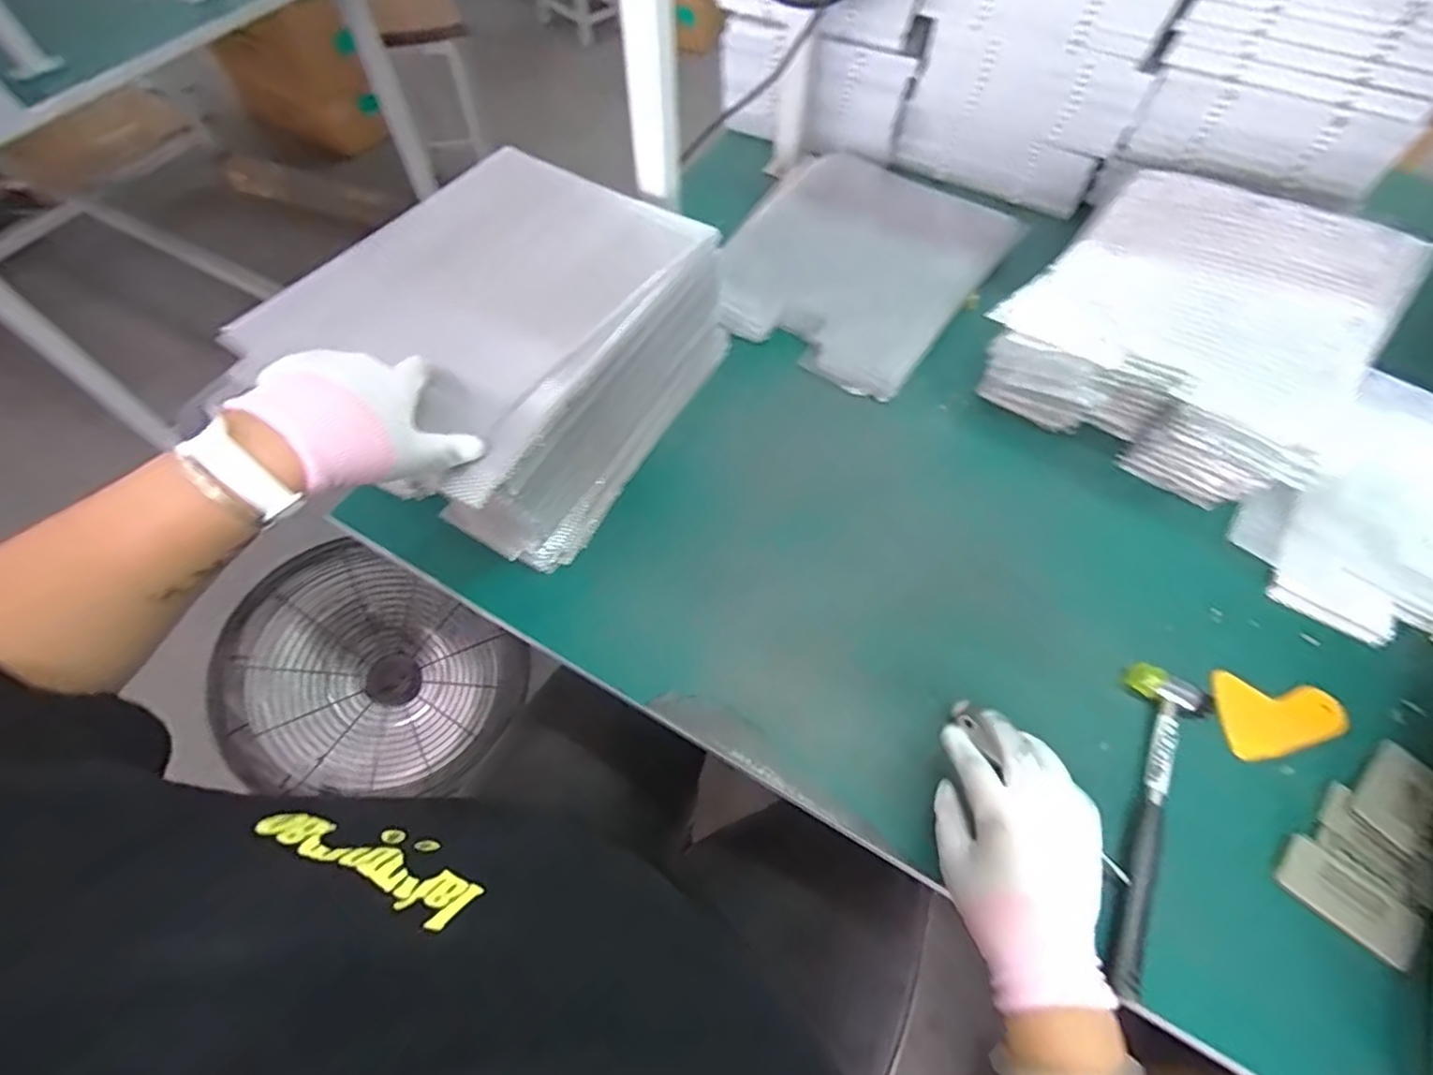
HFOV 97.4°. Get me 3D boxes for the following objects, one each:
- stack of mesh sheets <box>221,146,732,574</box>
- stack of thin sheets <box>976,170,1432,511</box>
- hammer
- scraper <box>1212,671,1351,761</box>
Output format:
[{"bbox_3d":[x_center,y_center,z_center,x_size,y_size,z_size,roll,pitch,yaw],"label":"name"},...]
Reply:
[{"bbox_3d":[-0.193,-0.185,0.605,0.280,0.169,0.338,26,64,14],"label":"stack of mesh sheets"},{"bbox_3d":[0.450,-0.201,0.629,0.274,0.152,0.335,33,66,17],"label":"stack of thin sheets"},{"bbox_3d":[0.324,0.212,0.478,0.063,0.024,0.239,24,63,13],"label":"hammer"},{"bbox_3d":[0.482,0.153,0.537,0.101,0.011,0.071,4,61,2],"label":"scraper"}]

